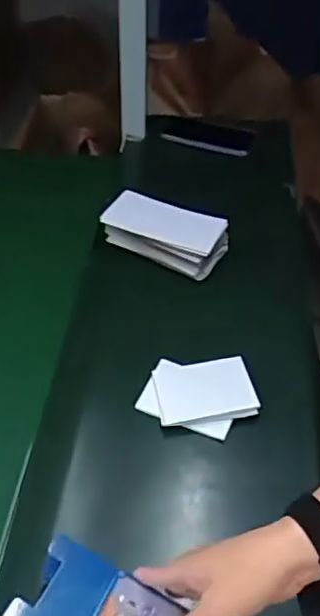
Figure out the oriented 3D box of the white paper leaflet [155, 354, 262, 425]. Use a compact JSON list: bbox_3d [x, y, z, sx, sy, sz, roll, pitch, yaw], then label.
[{"bbox_3d":[0.051,0.093,0.679,0.110,0.011,0.080,-7,52,-9],"label":"white paper leaflet"}]

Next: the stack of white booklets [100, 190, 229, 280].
[{"bbox_3d":[0.007,-0.111,0.850,0.172,0.058,0.085,21,54,14],"label":"stack of white booklets"}]

